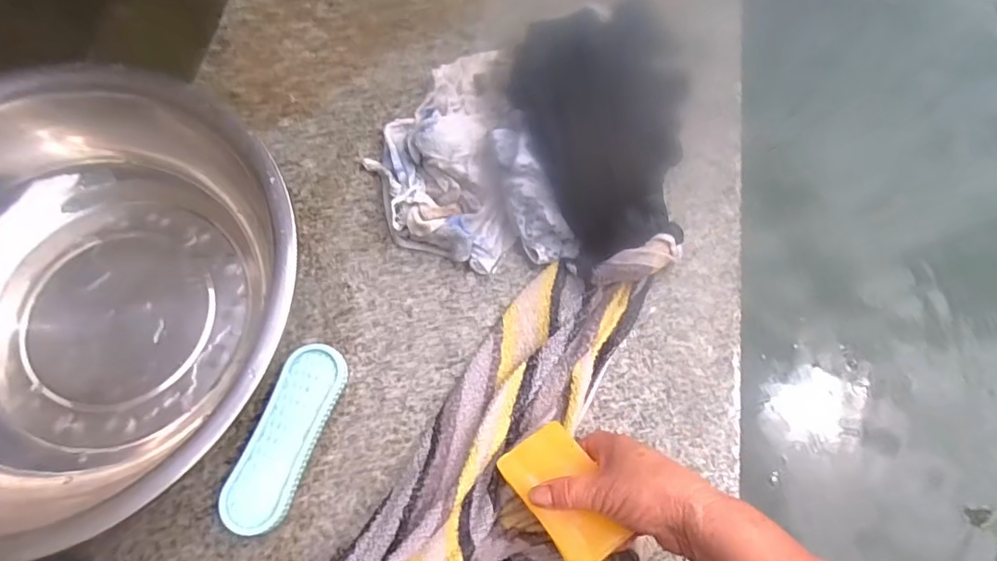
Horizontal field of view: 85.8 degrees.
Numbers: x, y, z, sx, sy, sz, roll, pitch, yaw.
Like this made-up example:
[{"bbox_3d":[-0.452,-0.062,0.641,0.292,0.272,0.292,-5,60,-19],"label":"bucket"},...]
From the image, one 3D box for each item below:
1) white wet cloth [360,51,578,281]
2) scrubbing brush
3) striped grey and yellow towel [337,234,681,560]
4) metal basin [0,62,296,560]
[{"bbox_3d":[-0.042,-0.128,0.519,0.160,0.090,0.248,-18,73,-7],"label":"white wet cloth"},{"bbox_3d":[-0.174,0.129,0.450,0.053,0.041,0.149,18,72,5],"label":"scrubbing brush"},{"bbox_3d":[0.044,0.135,0.432,0.189,0.117,0.393,27,63,7],"label":"striped grey and yellow towel"},{"bbox_3d":[-0.348,0.018,0.443,0.374,0.125,0.350,0,71,-1],"label":"metal basin"}]

